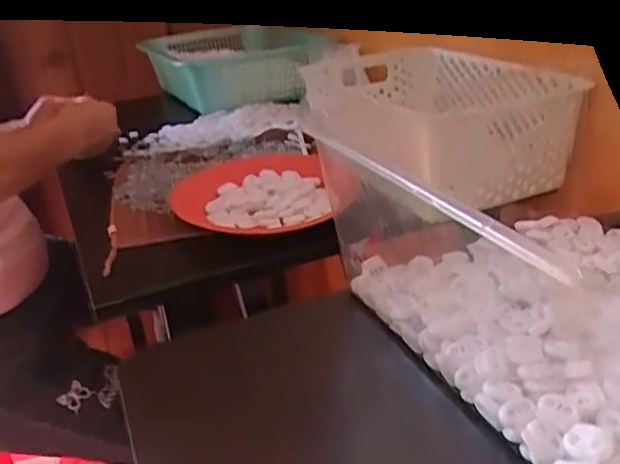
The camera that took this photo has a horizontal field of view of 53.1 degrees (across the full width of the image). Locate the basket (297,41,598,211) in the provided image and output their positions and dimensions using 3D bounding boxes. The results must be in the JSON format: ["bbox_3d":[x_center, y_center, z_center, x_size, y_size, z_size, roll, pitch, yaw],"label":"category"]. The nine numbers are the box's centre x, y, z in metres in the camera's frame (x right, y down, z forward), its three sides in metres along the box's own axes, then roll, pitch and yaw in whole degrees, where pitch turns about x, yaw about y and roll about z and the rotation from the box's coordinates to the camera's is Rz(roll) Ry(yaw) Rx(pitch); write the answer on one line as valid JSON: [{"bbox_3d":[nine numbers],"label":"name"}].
[{"bbox_3d":[0.142,-0.137,0.755,0.209,0.109,0.348,-10,26,-15],"label":"basket"}]

